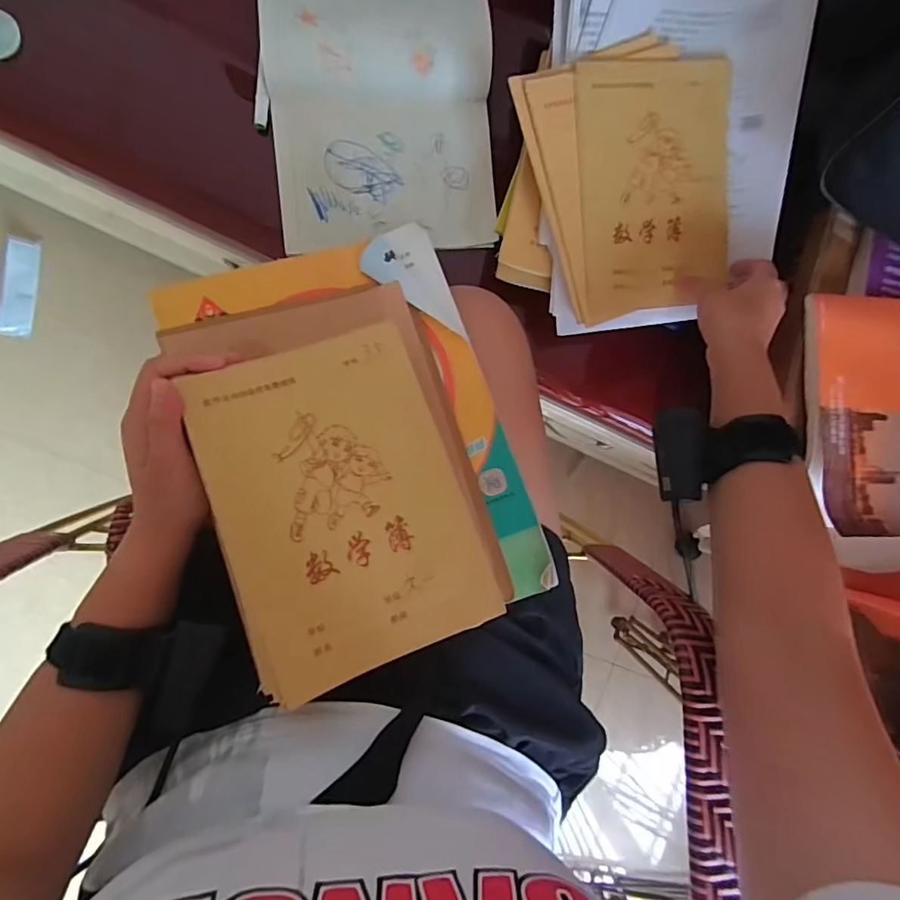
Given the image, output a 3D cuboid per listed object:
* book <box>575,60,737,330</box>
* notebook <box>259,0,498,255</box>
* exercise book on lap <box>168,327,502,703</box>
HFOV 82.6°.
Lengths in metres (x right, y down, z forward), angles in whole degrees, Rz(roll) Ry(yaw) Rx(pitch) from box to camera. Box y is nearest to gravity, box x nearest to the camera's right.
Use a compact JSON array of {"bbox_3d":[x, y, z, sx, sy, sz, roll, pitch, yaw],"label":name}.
[{"bbox_3d":[0.188,-0.236,0.469,0.142,0.006,0.213,-6,100,-7],"label":"book"},{"bbox_3d":[-0.064,-0.332,0.493,0.210,0.041,0.256,-5,92,-9],"label":"notebook"},{"bbox_3d":[-0.072,0.034,0.328,0.155,0.015,0.209,-18,85,-10],"label":"exercise book on lap"}]

